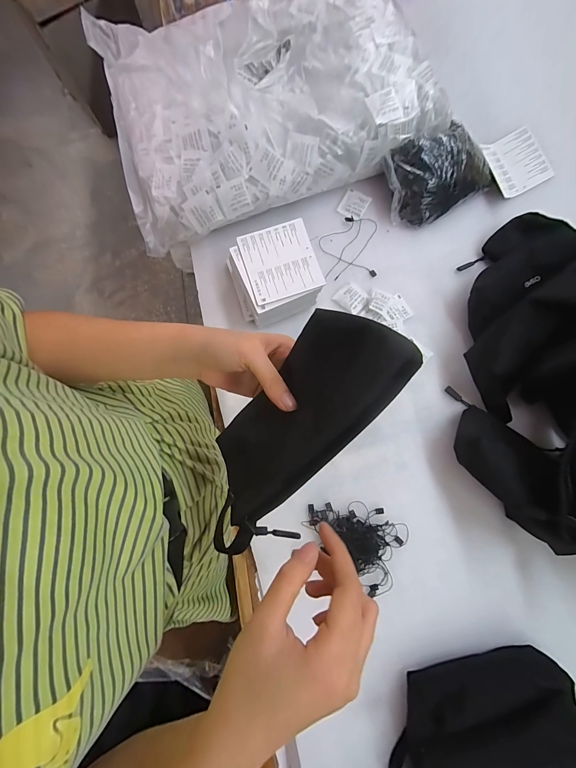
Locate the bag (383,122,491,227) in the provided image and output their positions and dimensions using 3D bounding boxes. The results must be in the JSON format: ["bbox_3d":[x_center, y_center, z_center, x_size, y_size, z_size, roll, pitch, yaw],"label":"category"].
[{"bbox_3d":[0.218,-0.300,0.443,0.150,0.046,0.109,-29,115,-9],"label":"bag"}]

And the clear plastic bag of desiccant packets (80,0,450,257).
[{"bbox_3d":[-0.044,-0.423,0.458,0.440,0.097,0.342,-19,80,-2],"label":"clear plastic bag of desiccant packets"}]

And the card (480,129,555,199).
[{"bbox_3d":[0.346,-0.334,0.472,0.083,0.016,0.087,-27,81,-4],"label":"card"}]

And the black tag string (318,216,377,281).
[{"bbox_3d":[0.090,-0.202,0.464,0.084,0.005,0.103,4,80,2],"label":"black tag string"}]

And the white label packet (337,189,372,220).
[{"bbox_3d":[0.101,-0.273,0.476,0.039,0.006,0.043,30,82,6],"label":"white label packet"}]

